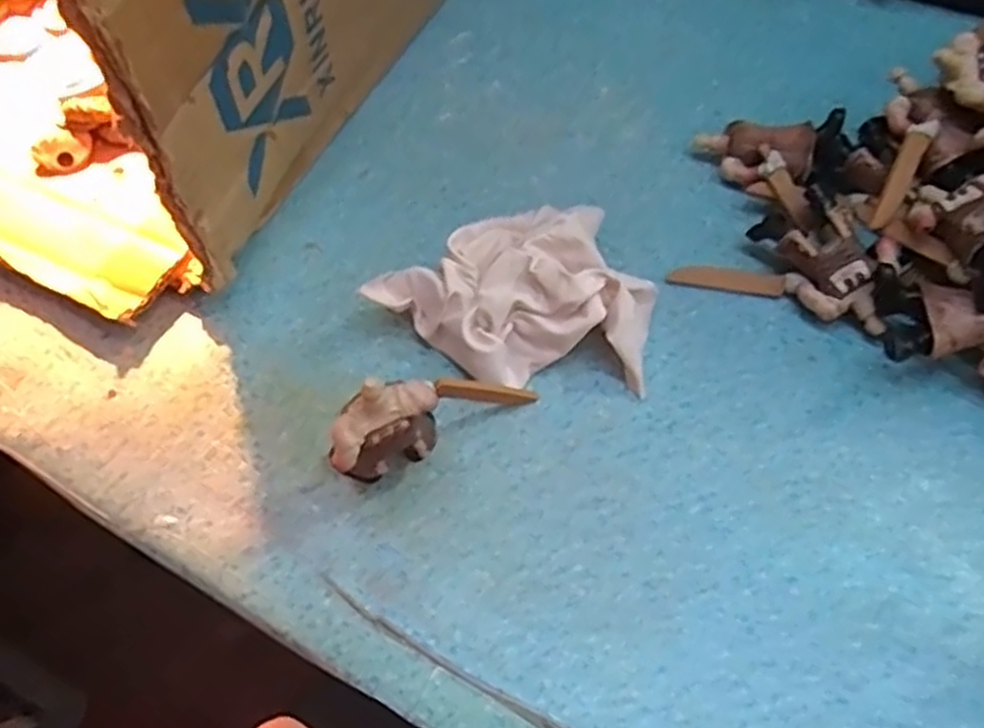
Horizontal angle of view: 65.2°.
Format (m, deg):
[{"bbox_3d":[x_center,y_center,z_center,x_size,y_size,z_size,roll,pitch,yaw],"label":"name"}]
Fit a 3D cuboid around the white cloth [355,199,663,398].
[{"bbox_3d":[0.009,-0.027,0.288,0.101,0.031,0.066,1,60,1],"label":"white cloth"}]

